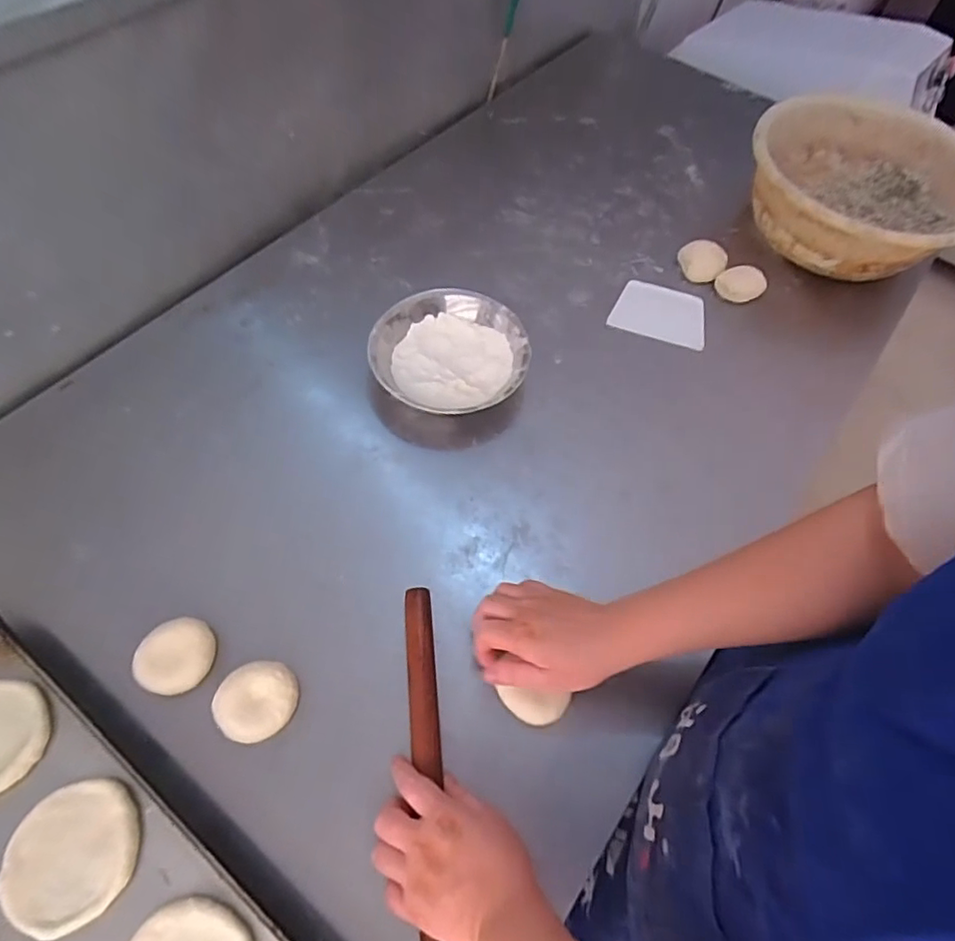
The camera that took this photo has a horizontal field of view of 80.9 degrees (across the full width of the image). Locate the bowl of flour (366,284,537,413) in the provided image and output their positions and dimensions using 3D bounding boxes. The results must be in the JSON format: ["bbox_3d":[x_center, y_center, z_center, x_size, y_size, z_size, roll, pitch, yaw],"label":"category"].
[{"bbox_3d":[-0.035,-0.139,0.703,0.186,0.056,0.181,1,61,-2],"label":"bowl of flour"}]

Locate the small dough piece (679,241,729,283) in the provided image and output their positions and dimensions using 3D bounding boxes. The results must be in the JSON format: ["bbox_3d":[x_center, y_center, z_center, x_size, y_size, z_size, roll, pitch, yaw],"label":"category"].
[{"bbox_3d":[0.332,-0.312,0.825,0.066,0.026,0.062,26,63,11],"label":"small dough piece"}]

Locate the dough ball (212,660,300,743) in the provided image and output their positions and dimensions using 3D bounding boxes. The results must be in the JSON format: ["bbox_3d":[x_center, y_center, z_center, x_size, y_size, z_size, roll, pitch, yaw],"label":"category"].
[{"bbox_3d":[-0.203,0.214,0.521,0.071,0.036,0.066,1,61,-2],"label":"dough ball"}]

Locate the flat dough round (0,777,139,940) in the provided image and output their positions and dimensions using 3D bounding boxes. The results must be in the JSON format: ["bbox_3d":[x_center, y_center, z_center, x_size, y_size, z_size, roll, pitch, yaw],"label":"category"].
[{"bbox_3d":[-0.333,0.313,0.459,0.100,0.017,0.101,1,61,-2],"label":"flat dough round"}]

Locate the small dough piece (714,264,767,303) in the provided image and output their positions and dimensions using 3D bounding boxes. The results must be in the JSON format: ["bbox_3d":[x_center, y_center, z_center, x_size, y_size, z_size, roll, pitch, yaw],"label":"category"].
[{"bbox_3d":[0.383,-0.269,0.810,0.072,0.025,0.049,-7,61,-7],"label":"small dough piece"}]

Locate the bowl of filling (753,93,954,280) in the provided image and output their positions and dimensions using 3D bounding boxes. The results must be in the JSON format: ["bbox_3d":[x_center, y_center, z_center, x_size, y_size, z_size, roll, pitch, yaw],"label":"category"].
[{"bbox_3d":[0.565,-0.420,0.841,0.317,0.116,0.328,1,61,-2],"label":"bowl of filling"}]

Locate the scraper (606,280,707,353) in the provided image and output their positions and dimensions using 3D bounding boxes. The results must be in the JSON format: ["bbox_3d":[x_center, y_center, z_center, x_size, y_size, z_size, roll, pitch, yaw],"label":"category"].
[{"bbox_3d":[0.259,-0.225,0.794,0.129,0.005,0.092,16,69,4],"label":"scraper"}]

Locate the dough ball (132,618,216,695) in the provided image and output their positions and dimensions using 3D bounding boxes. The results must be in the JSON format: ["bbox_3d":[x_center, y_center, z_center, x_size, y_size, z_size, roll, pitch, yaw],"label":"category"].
[{"bbox_3d":[-0.284,0.178,0.534,0.064,0.037,0.067,1,61,-2],"label":"dough ball"}]

